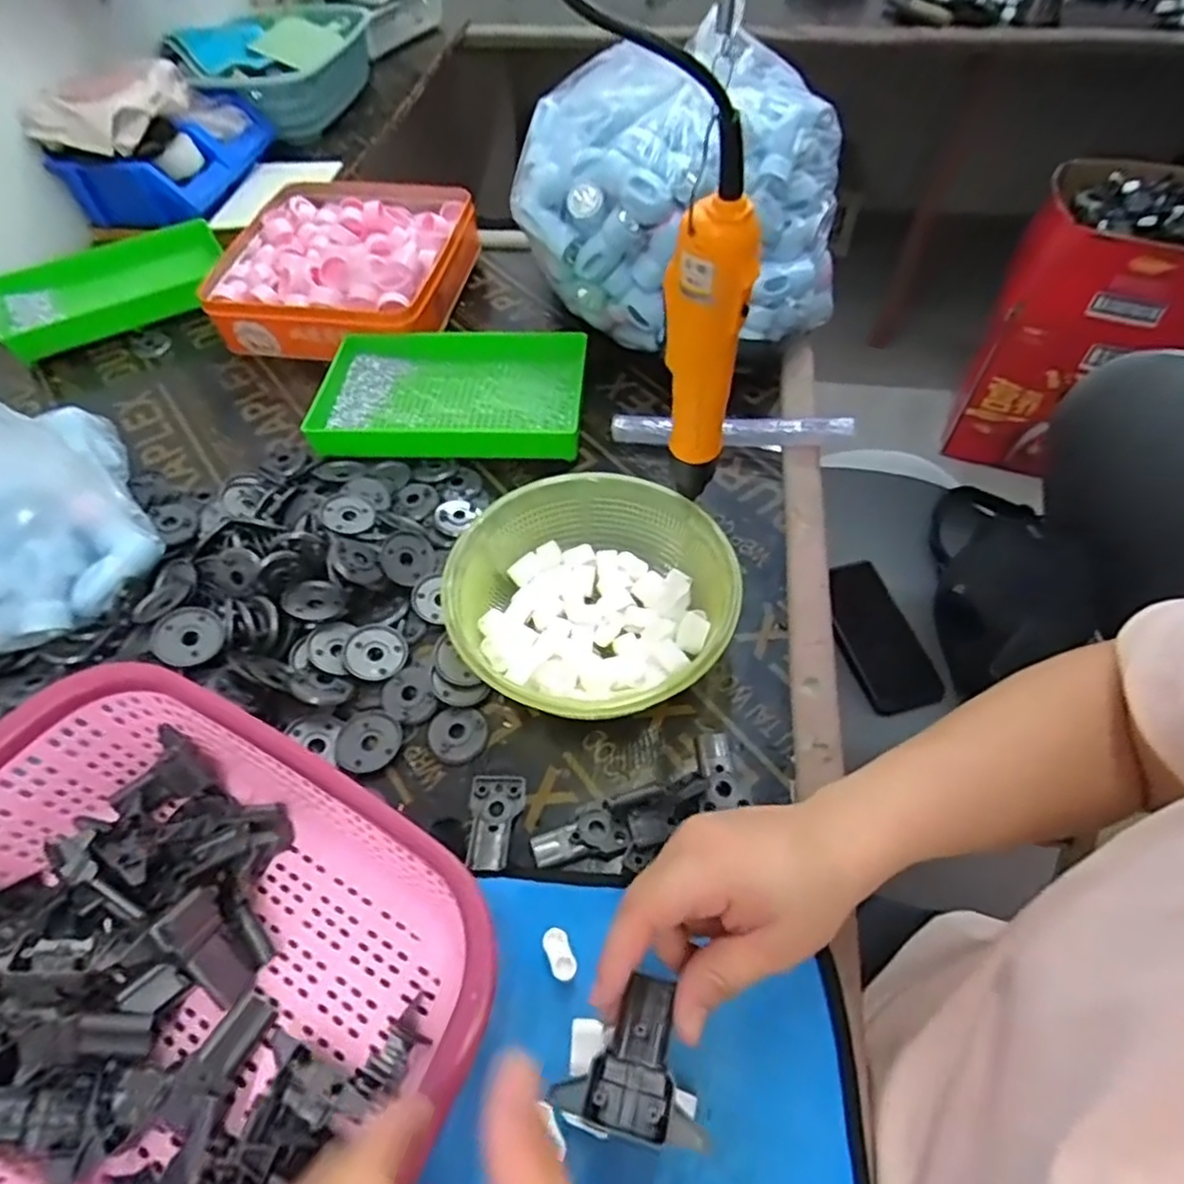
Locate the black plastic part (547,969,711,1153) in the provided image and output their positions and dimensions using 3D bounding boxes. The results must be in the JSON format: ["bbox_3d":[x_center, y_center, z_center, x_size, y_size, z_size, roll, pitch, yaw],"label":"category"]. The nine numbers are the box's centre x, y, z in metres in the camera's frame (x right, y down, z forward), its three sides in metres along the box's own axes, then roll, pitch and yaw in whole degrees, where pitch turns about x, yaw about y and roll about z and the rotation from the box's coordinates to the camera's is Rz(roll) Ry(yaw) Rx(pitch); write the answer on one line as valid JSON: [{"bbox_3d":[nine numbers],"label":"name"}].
[{"bbox_3d":[0.021,0.183,0.266,0.054,0.021,0.055,18,57,15],"label":"black plastic part"}]

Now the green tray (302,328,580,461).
[{"bbox_3d":[-0.129,-0.187,0.628,0.237,0.033,0.152,0,54,2],"label":"green tray"}]

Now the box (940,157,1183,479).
[{"bbox_3d":[0.987,-0.521,1.354,0.339,0.512,0.290,20,58,16],"label":"box"}]

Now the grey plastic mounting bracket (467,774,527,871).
[{"bbox_3d":[-0.060,0.139,0.410,0.033,0.012,0.059,2,55,4],"label":"grey plastic mounting bracket"}]

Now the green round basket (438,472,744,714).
[{"bbox_3d":[-0.003,0.007,0.468,0.194,0.062,0.181,-1,54,2],"label":"green round basket"}]

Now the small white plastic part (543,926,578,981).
[{"bbox_3d":[-0.017,0.194,0.360,0.013,0.009,0.026,-18,56,-10],"label":"small white plastic part"}]

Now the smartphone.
[{"bbox_3d":[0.296,0.044,0.702,0.090,0.015,0.170,-9,55,-4],"label":"smartphone"}]

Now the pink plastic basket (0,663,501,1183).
[{"bbox_3d":[-0.203,0.186,0.329,0.285,0.097,0.217,25,59,19],"label":"pink plastic basket"}]

